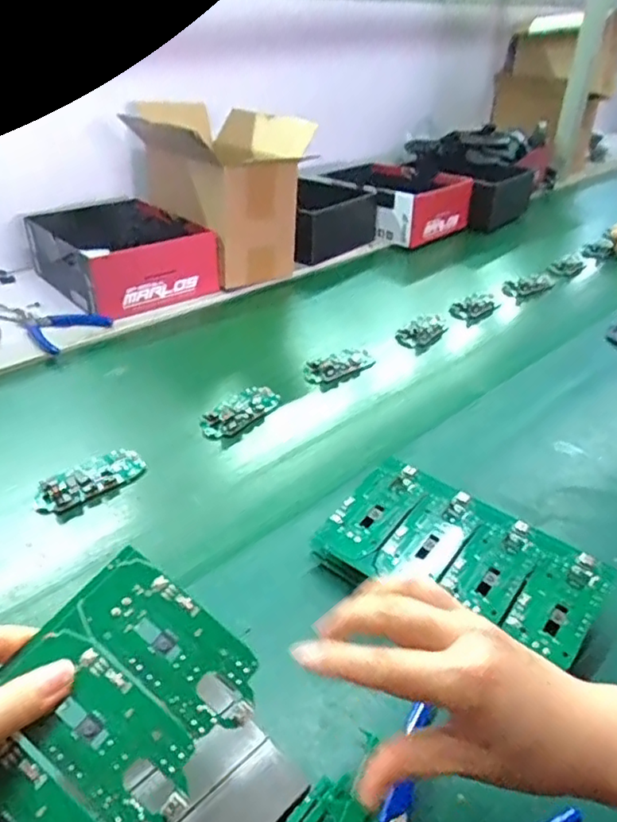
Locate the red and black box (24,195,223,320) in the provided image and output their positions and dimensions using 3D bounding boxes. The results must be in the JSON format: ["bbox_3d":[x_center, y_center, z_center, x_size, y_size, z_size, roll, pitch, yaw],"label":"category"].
[{"bbox_3d":[-0.283,-0.243,0.921,0.190,0.089,0.266,-23,42,-32],"label":"red and black box"}]

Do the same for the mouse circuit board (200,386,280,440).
[{"bbox_3d":[-0.073,0.000,0.669,0.052,0.011,0.102,21,39,24],"label":"mouse circuit board"}]

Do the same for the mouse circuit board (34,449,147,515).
[{"bbox_3d":[-0.200,0.061,0.566,0.049,0.009,0.101,31,43,34],"label":"mouse circuit board"}]

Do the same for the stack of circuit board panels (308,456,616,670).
[{"bbox_3d":[0.112,0.117,0.469,0.193,0.048,0.107,23,40,27],"label":"stack of circuit board panels"}]

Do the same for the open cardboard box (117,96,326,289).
[{"bbox_3d":[-0.147,-0.355,0.979,0.196,0.201,0.304,-19,40,-28],"label":"open cardboard box"}]

